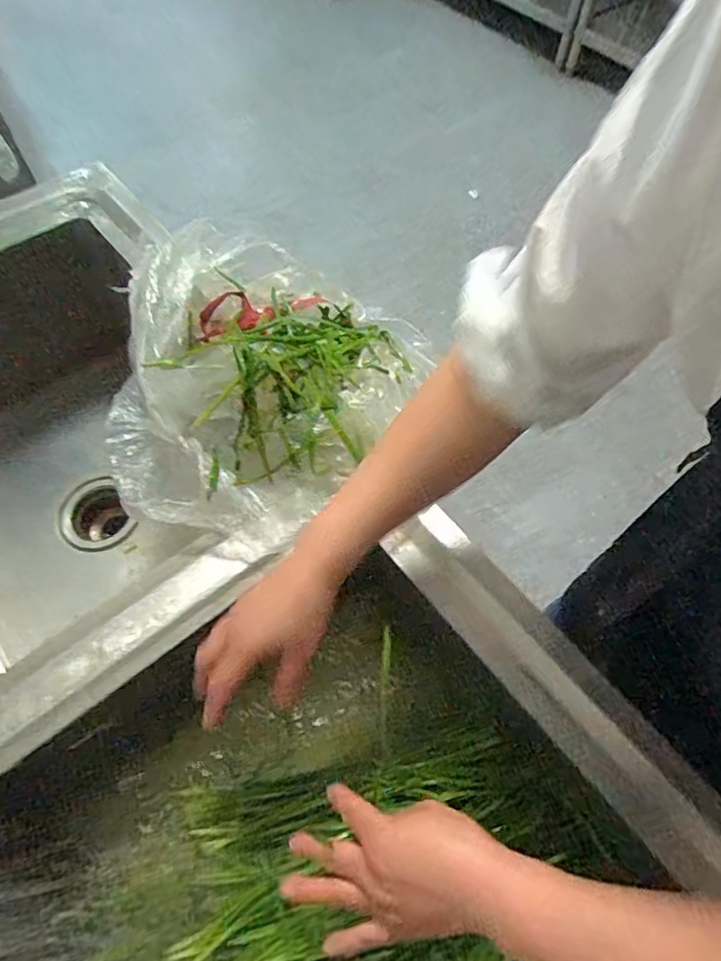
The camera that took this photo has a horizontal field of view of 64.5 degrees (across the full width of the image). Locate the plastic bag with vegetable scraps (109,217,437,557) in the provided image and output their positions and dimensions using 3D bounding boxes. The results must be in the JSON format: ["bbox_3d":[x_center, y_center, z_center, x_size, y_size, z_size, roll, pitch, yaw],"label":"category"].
[{"bbox_3d":[-0.128,-0.114,0.602,0.317,0.104,0.339,27,64,14],"label":"plastic bag with vegetable scraps"}]

